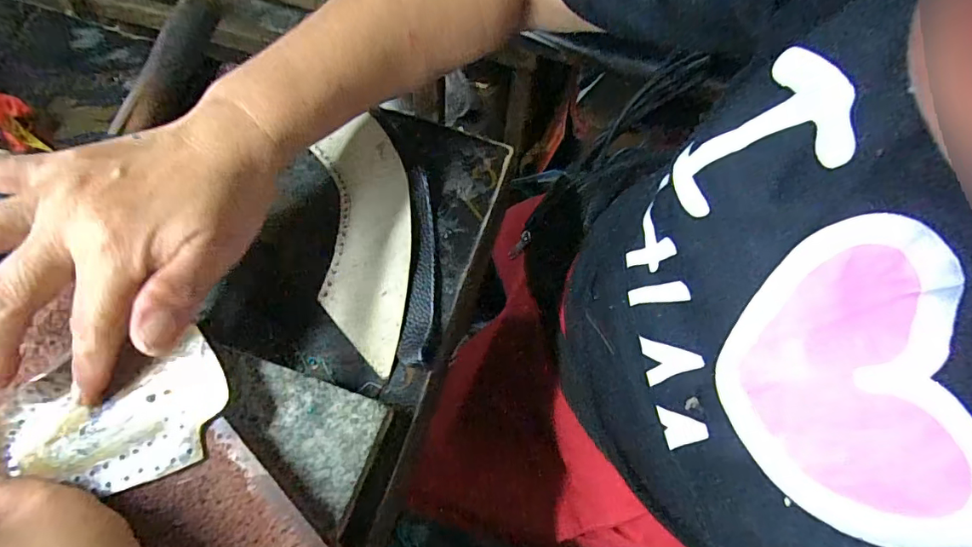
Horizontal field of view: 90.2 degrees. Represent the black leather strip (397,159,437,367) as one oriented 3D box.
[{"bbox_3d":[-0.040,-0.010,0.301,0.021,0.006,0.133,1,66,-2],"label":"black leather strip"}]

